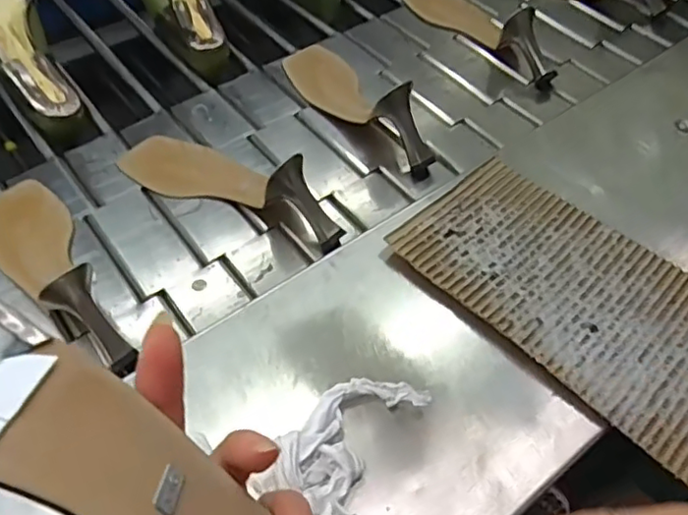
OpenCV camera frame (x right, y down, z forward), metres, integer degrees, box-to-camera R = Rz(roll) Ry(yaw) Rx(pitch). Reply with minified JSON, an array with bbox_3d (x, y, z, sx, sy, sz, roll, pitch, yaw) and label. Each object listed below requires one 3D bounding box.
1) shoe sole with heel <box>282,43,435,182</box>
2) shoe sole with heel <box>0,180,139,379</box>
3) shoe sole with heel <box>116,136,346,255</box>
[{"bbox_3d":[0.013,-0.177,0.697,0.077,0.091,0.254,-26,45,-19],"label":"shoe sole with heel"},{"bbox_3d":[-0.262,0.004,0.548,0.071,0.071,0.256,-31,46,-22],"label":"shoe sole with heel"},{"bbox_3d":[-0.117,-0.073,0.616,0.255,0.081,0.078,19,53,29],"label":"shoe sole with heel"}]

